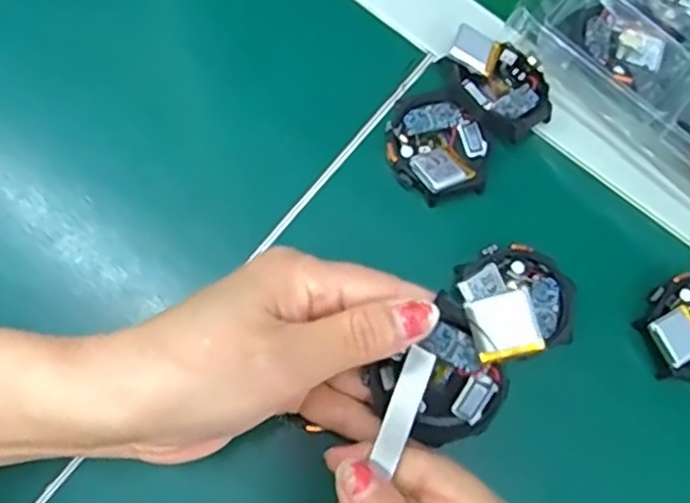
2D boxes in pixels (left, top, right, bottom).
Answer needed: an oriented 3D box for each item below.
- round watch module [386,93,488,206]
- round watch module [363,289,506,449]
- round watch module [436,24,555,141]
[{"bbox_3d":[0.043,-0.051,0.316,0.046,0.012,0.052,-16,76,-8],"label":"round watch module"},{"bbox_3d":[0.036,0.045,0.243,0.043,0.010,0.047,39,109,-7],"label":"round watch module"},{"bbox_3d":[0.073,-0.081,0.323,0.042,0.014,0.056,-39,80,-13],"label":"round watch module"}]

